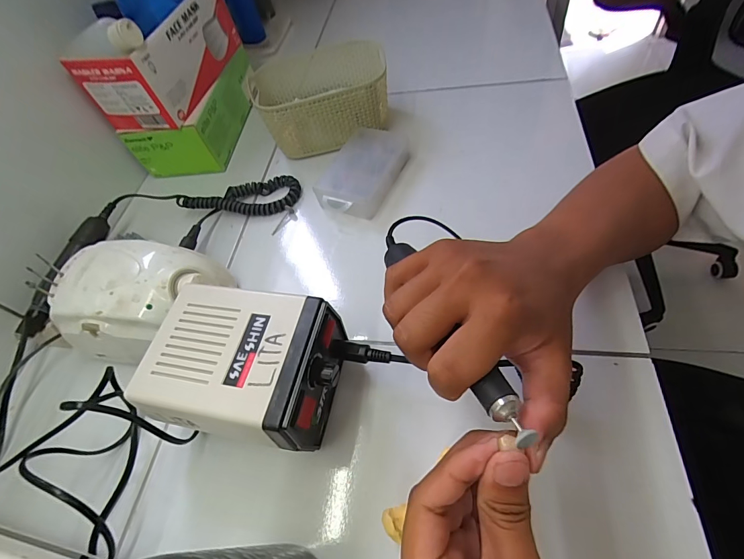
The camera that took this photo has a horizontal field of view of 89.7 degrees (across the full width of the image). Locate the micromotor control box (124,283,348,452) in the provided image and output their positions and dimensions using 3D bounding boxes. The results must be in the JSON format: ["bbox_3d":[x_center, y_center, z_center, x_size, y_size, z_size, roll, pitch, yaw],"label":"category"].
[{"bbox_3d":[-0.092,0.068,0.293,0.140,0.083,0.105,2,57,13],"label":"micromotor control box"}]

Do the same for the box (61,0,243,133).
[{"bbox_3d":[-0.261,-0.295,0.475,0.092,0.098,0.204,9,58,17],"label":"box"}]

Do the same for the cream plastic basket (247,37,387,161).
[{"bbox_3d":[-0.066,-0.238,0.511,0.171,0.087,0.125,-11,55,5],"label":"cream plastic basket"}]

